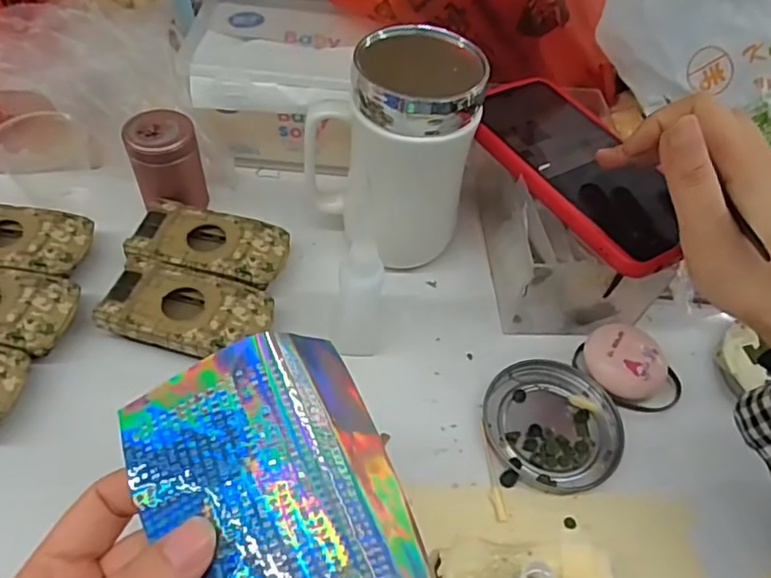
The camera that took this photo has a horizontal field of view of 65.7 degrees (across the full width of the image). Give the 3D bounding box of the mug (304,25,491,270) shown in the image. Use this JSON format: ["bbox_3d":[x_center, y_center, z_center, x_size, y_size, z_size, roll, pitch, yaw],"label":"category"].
[{"bbox_3d":[0.003,-0.084,0.377,0.100,0.146,0.071,14,52,5],"label":"mug"}]

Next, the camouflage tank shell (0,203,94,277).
[{"bbox_3d":[-0.239,-0.028,0.384,0.094,0.023,0.050,6,51,-1],"label":"camouflage tank shell"}]

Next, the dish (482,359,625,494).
[{"bbox_3d":[0.097,0.077,0.349,0.075,0.009,0.079,3,51,-4],"label":"dish"}]

